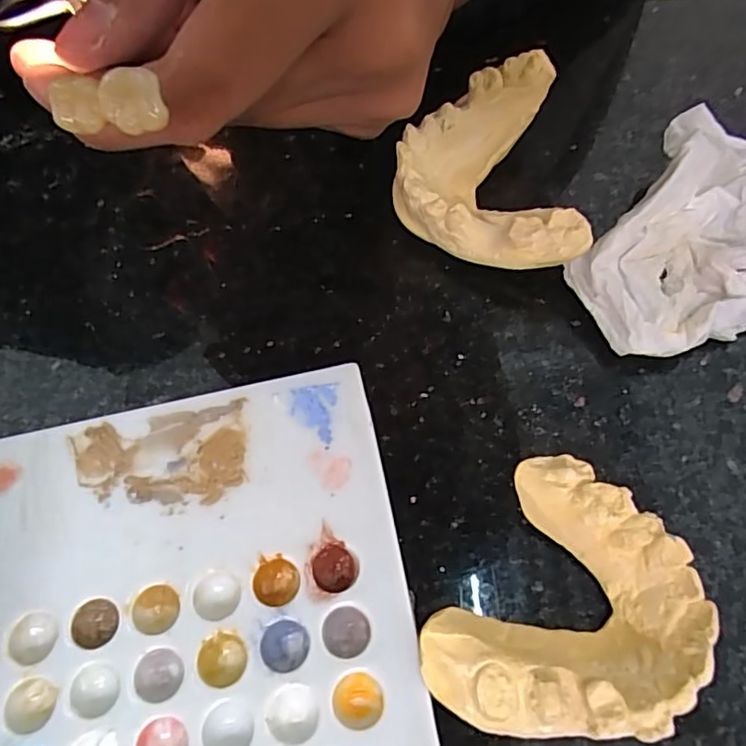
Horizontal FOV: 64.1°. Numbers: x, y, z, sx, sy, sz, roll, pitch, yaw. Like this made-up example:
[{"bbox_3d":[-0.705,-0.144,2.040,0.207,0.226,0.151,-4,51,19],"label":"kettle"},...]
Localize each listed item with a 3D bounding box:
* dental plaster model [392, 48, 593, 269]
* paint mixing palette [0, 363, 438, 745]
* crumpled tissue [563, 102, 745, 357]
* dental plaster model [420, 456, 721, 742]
[{"bbox_3d":[0.032,-0.057,0.180,0.049,0.027,0.064,-5,63,1],"label":"dental plaster model"},{"bbox_3d":[-0.068,0.056,0.139,0.149,0.014,0.092,-12,63,-2],"label":"paint mixing palette"},{"bbox_3d":[0.094,-0.039,0.168,0.050,0.023,0.084,35,70,19],"label":"crumpled tissue"},{"bbox_3d":[0.044,0.050,0.128,0.047,0.022,0.062,32,71,16],"label":"dental plaster model"}]

